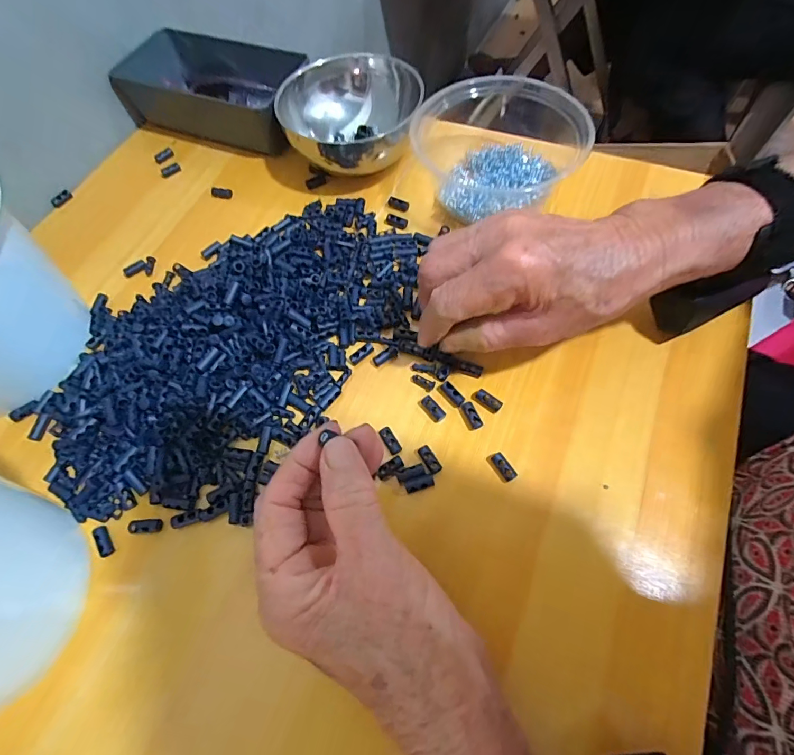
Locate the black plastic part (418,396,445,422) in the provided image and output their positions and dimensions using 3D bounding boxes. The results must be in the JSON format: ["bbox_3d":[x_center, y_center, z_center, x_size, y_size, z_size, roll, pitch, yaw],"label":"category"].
[{"bbox_3d":[0.024,0.020,0.287,0.010,0.007,0.021,-37,67,-14],"label":"black plastic part"}]

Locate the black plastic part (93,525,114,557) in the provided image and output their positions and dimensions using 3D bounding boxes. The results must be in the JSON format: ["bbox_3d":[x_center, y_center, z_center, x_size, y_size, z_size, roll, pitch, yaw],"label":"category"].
[{"bbox_3d":[-0.181,0.100,0.260,0.006,0.004,0.020,-33,66,-13],"label":"black plastic part"}]

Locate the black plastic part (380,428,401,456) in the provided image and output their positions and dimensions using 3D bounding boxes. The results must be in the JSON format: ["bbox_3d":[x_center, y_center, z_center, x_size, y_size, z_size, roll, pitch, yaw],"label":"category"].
[{"bbox_3d":[-0.004,0.042,0.280,0.008,0.006,0.020,-26,65,-10],"label":"black plastic part"}]

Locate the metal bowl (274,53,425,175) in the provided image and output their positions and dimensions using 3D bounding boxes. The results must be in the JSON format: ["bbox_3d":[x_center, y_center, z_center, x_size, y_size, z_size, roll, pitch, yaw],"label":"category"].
[{"bbox_3d":[-0.040,-0.233,0.390,0.121,0.066,0.121,-1,63,3],"label":"metal bowl"}]

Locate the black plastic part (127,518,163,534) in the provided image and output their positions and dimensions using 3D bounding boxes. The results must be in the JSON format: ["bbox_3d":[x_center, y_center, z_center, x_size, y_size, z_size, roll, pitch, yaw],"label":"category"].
[{"bbox_3d":[-0.157,0.093,0.263,0.021,0.004,0.008,-3,63,2],"label":"black plastic part"}]

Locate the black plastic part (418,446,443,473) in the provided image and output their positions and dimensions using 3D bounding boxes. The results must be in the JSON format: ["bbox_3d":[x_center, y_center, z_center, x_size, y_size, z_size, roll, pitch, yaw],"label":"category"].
[{"bbox_3d":[0.021,0.053,0.272,0.009,0.004,0.019,-27,65,-10],"label":"black plastic part"}]

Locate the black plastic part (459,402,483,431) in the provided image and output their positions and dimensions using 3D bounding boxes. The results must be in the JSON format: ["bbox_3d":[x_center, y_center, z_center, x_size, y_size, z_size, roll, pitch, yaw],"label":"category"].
[{"bbox_3d":[0.050,0.026,0.283,0.011,0.005,0.019,-17,64,-5],"label":"black plastic part"}]

